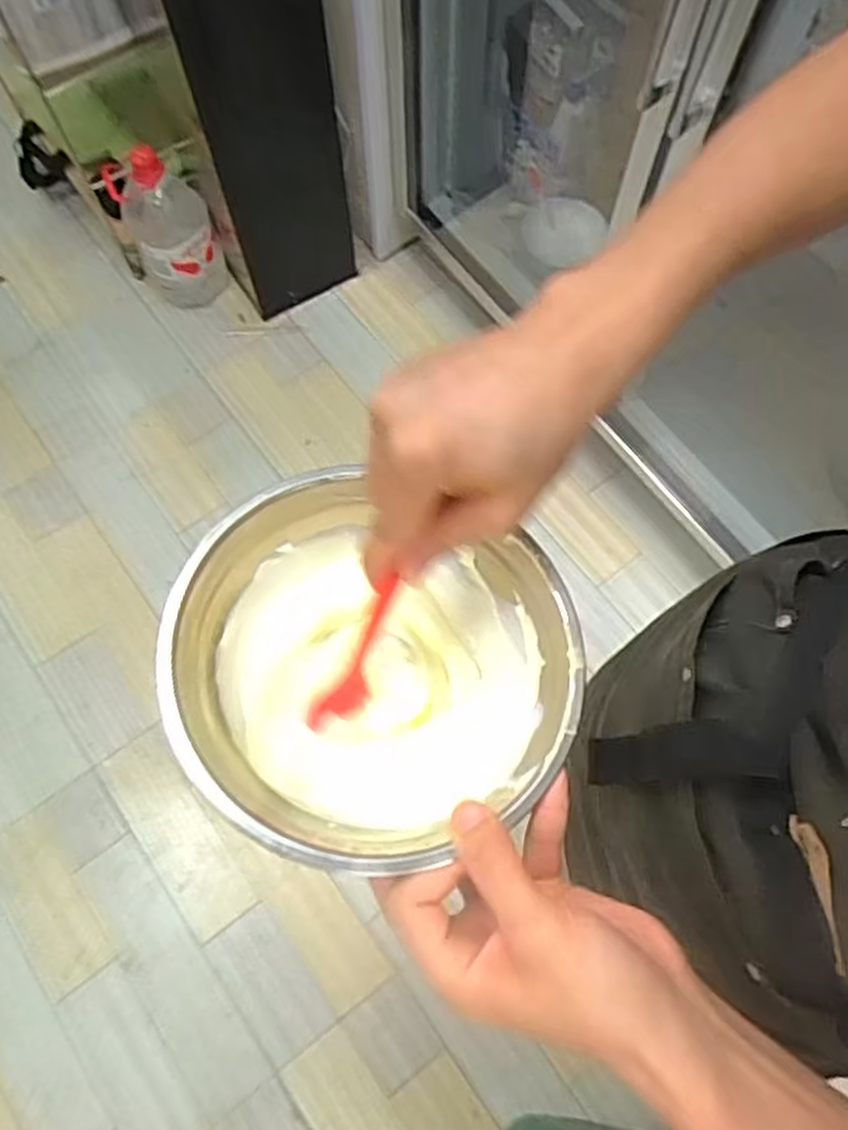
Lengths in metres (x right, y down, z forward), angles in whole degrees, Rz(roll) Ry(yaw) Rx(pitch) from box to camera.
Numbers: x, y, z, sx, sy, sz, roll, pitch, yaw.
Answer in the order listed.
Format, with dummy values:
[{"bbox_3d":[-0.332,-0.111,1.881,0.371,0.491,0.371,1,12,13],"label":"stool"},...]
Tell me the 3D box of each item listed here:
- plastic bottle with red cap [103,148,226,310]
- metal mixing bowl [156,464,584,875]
[{"bbox_3d":[-0.525,-0.700,1.602,0.168,0.306,0.164,0,69,0],"label":"plastic bottle with red cap"},{"bbox_3d":[-0.023,0.053,0.384,0.185,0.085,0.175,1,69,-2],"label":"metal mixing bowl"}]

